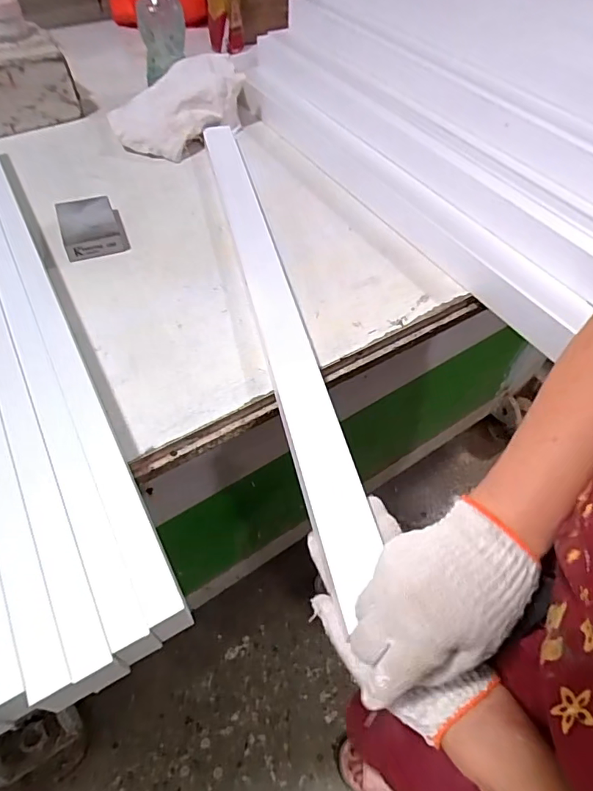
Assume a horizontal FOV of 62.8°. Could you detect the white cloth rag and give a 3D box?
[{"bbox_3d":[-0.193,-0.505,0.847,0.254,0.080,0.180,-27,56,-19],"label":"white cloth rag"}]

